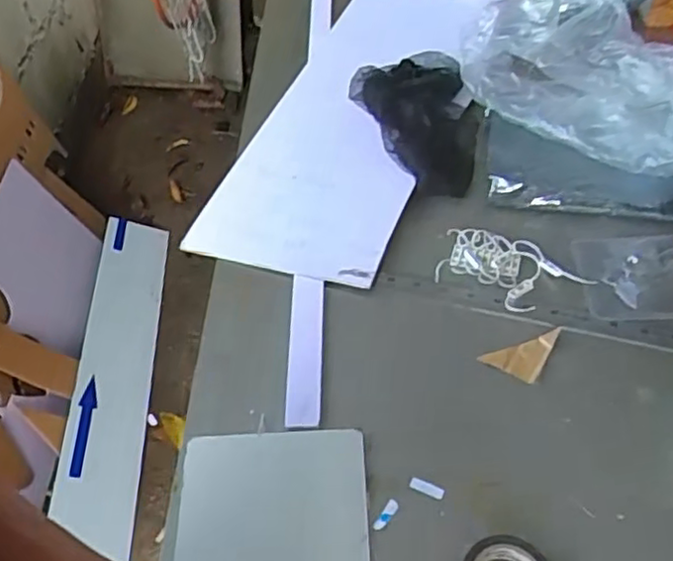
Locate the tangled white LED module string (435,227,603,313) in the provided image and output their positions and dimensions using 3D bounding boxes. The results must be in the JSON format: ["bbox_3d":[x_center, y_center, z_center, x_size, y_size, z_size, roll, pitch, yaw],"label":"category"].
[{"bbox_3d":[0.162,-0.009,0.636,0.127,0.014,0.078,21,54,21],"label":"tangled white LED module string"}]

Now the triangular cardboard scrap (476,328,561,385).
[{"bbox_3d":[0.165,0.067,0.578,0.076,0.005,0.035,-18,50,-12],"label":"triangular cardboard scrap"}]

